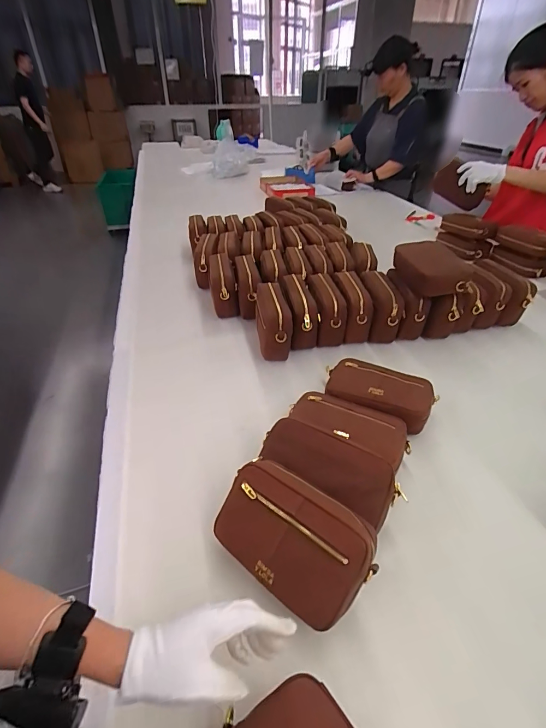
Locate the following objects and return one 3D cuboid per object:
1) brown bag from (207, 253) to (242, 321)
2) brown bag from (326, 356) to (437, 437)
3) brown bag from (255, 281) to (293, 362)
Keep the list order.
[{"bbox_3d":[-0.144,-0.218,1.062,0.070,0.121,0.179,-9,38,-11],"label":"brown bag"},{"bbox_3d":[0.202,0.061,0.736,0.208,0.065,0.132,19,41,23],"label":"brown bag"},{"bbox_3d":[0.000,-0.097,0.892,0.080,0.123,0.174,-2,38,-3],"label":"brown bag"}]

